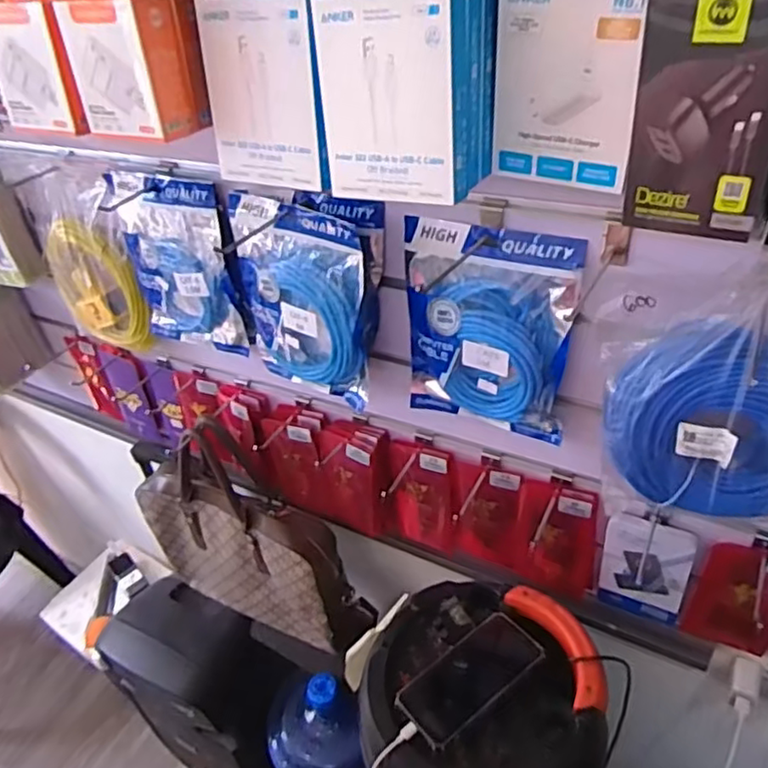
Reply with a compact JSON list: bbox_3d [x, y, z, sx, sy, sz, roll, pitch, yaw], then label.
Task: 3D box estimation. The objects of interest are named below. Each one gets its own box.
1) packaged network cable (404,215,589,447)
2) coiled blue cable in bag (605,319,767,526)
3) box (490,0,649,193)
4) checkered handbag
[{"bbox_3d":[0.102,-0.050,0.648,0.172,0.213,0.036,16,44,27],"label":"packaged network cable"},{"bbox_3d":[0.271,0.036,0.536,0.184,0.163,0.049,27,49,36],"label":"coiled blue cable in bag"},{"bbox_3d":[0.126,-0.214,0.440,0.098,0.148,0.026,20,46,31],"label":"box"},{"bbox_3d":[-0.203,0.224,0.990,0.362,0.347,0.100,14,43,24],"label":"checkered handbag"}]

